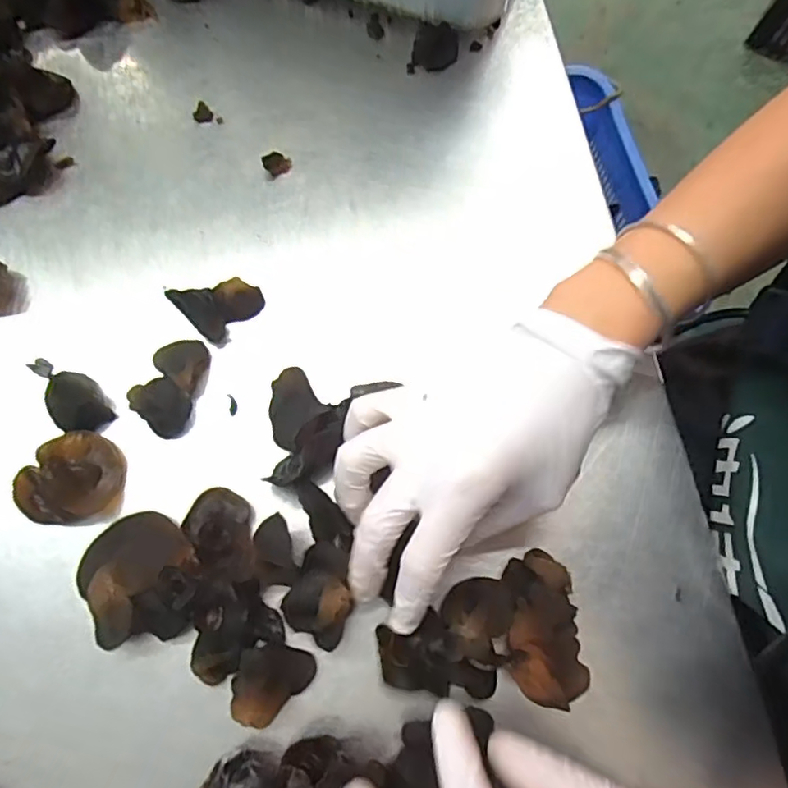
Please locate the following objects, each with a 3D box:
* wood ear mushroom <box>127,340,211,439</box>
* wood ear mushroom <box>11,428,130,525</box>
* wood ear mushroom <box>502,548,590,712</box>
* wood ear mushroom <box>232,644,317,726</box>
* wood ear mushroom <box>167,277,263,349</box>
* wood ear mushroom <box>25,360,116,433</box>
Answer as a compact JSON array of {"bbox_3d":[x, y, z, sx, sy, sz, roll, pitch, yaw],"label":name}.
[{"bbox_3d":[-0.119,-0.006,0.312,0.028,0.022,0.054,16,74,3],"label":"wood ear mushroom"},{"bbox_3d":[-0.163,0.042,0.298,0.046,0.019,0.047,0,74,-1],"label":"wood ear mushroom"},{"bbox_3d":[0.071,0.107,0.272,0.036,0.024,0.068,2,54,-1],"label":"wood ear mushroom"},{"bbox_3d":[-0.058,0.135,0.270,0.032,0.016,0.035,24,75,5],"label":"wood ear mushroom"},{"bbox_3d":[-0.099,-0.054,0.328,0.039,0.014,0.039,-44,79,-12],"label":"wood ear mushroom"},{"bbox_3d":[-0.177,0.000,0.317,0.026,0.006,0.054,-43,79,-12],"label":"wood ear mushroom"}]

